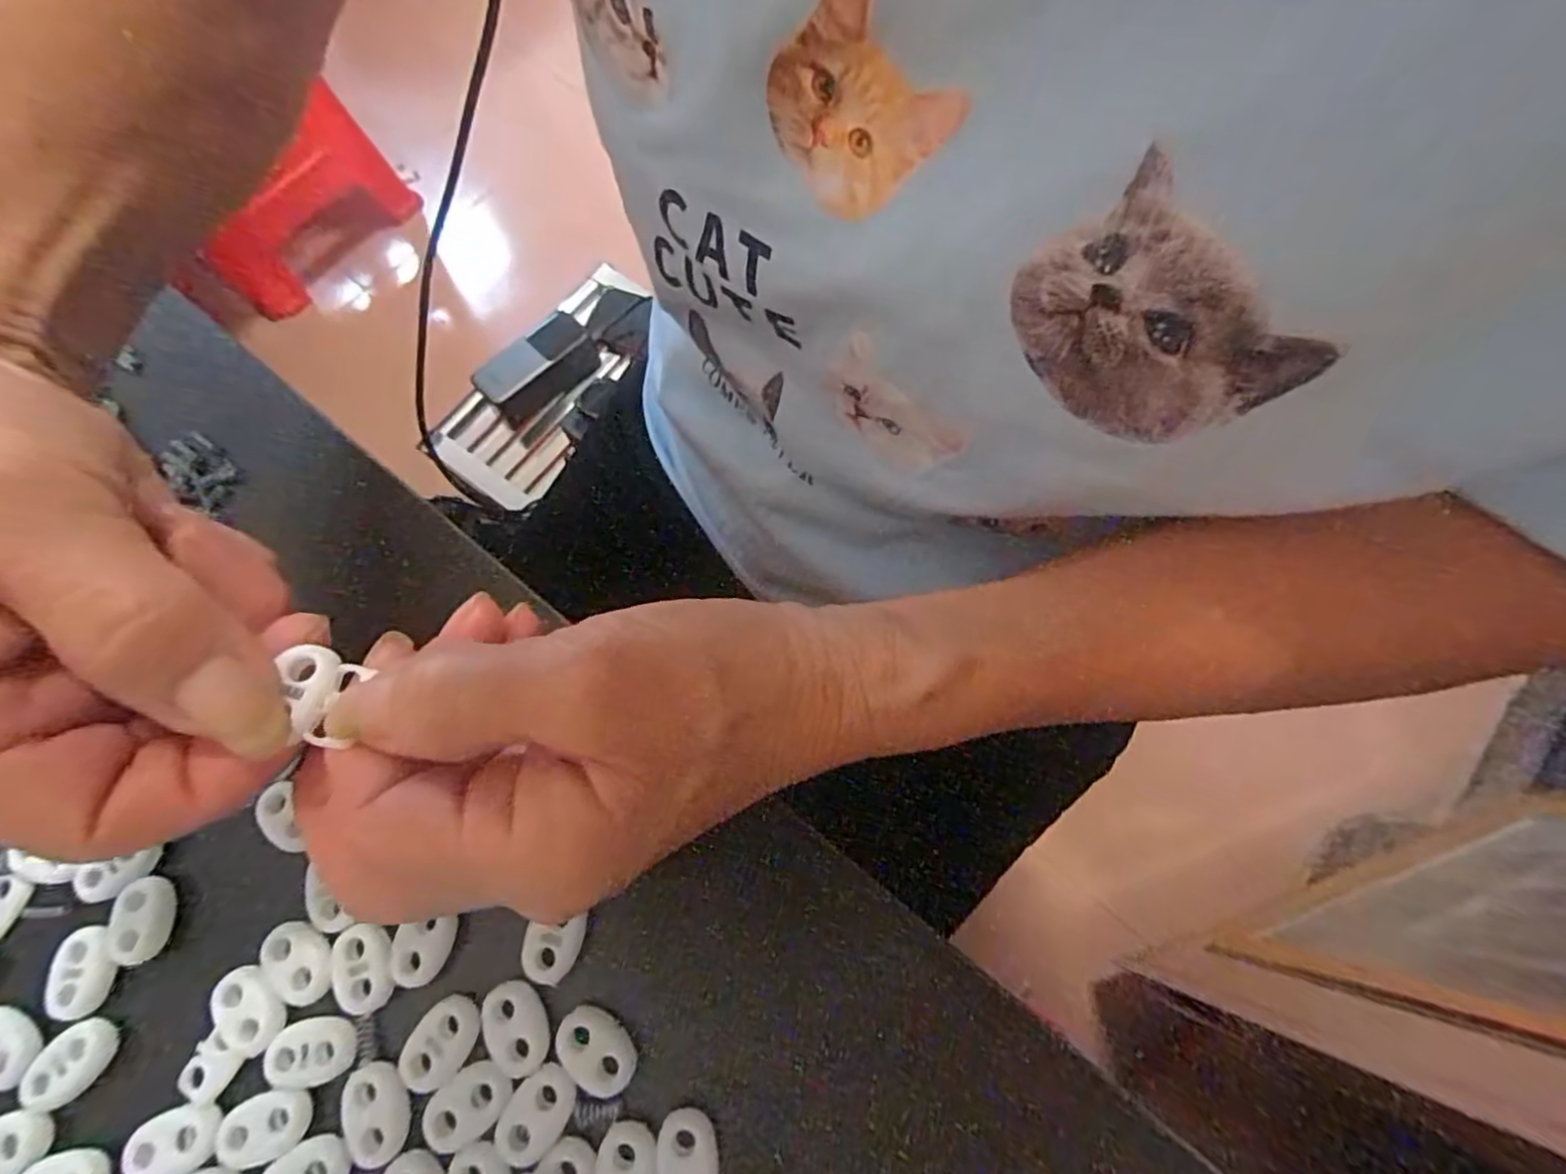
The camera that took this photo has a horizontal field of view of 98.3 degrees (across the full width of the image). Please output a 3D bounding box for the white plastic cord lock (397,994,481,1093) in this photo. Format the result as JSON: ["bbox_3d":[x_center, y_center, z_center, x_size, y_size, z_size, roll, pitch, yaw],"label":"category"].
[{"bbox_3d":[-0.090,0.119,0.176,0.014,0.004,0.022,31,74,12],"label":"white plastic cord lock"}]

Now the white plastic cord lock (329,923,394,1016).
[{"bbox_3d":[-0.116,0.104,0.183,0.017,0.004,0.022,-26,72,-7],"label":"white plastic cord lock"}]

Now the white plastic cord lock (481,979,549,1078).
[{"bbox_3d":[-0.071,0.116,0.177,0.014,0.004,0.023,-29,72,-8],"label":"white plastic cord lock"}]

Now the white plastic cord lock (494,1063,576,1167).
[{"bbox_3d":[-0.063,0.134,0.171,0.015,0.004,0.022,25,73,10],"label":"white plastic cord lock"}]

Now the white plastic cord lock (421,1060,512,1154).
[{"bbox_3d":[-0.081,0.133,0.172,0.024,0.004,0.015,-36,74,-10],"label":"white plastic cord lock"}]

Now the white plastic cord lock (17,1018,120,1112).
[{"bbox_3d":[-0.193,0.128,0.180,0.024,0.004,0.016,-43,75,-12],"label":"white plastic cord lock"}]

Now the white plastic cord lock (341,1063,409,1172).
[{"bbox_3d":[-0.105,0.134,0.172,0.015,0.004,0.022,-17,71,-4],"label":"white plastic cord lock"}]

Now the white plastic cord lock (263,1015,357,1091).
[{"bbox_3d":[-0.125,0.122,0.177,0.022,0.004,0.015,-13,71,-3],"label":"white plastic cord lock"}]

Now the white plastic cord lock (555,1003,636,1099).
[{"bbox_3d":[-0.049,0.121,0.175,0.022,0.004,0.016,39,76,14],"label":"white plastic cord lock"}]

